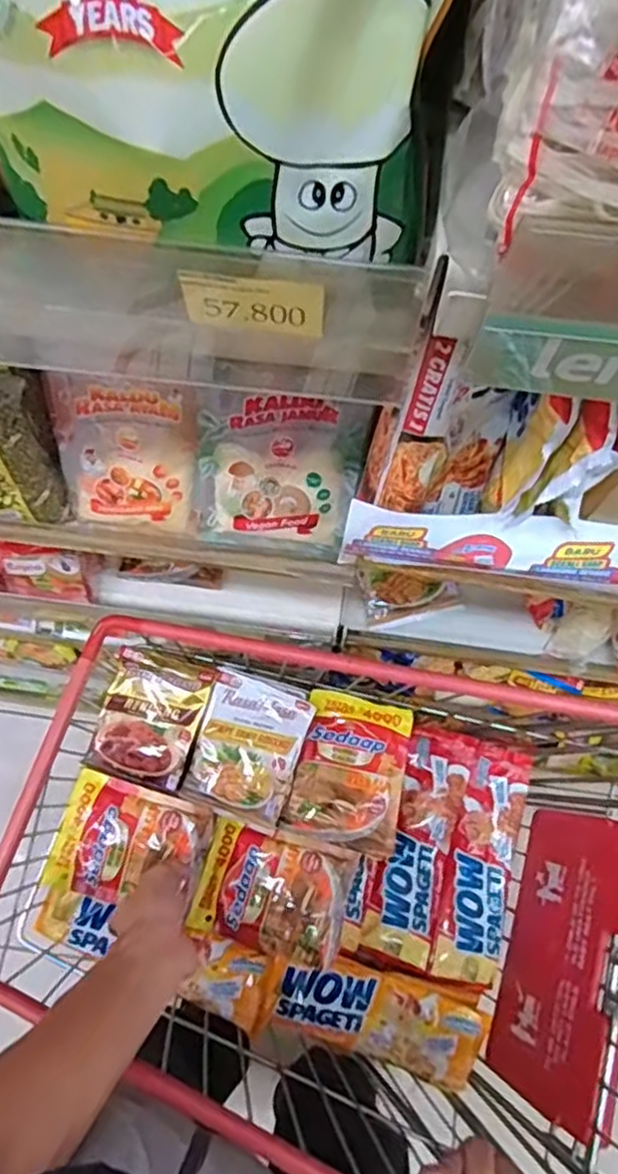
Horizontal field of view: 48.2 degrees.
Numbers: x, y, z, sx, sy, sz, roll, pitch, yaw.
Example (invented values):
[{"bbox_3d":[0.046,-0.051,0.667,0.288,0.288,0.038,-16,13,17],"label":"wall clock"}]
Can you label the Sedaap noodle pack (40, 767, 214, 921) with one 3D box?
[{"bbox_3d":[-0.170,0.250,0.665,0.140,0.025,0.108,17,72,4],"label":"Sedaap noodle pack"}]

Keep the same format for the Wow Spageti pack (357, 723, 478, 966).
[{"bbox_3d":[0.124,0.283,0.763,0.075,0.017,0.245,17,72,4],"label":"Wow Spageti pack"}]

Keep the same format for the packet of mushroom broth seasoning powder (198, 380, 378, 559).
[{"bbox_3d":[-0.019,-0.072,0.456,0.101,0.118,0.013,10,37,-4],"label":"packet of mushroom broth seasoning powder"}]

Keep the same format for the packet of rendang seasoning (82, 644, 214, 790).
[{"bbox_3d":[-0.157,0.130,0.687,0.094,0.016,0.118,16,72,4],"label":"packet of rendang seasoning"}]

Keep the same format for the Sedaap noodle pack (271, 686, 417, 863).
[{"bbox_3d":[0.041,0.185,0.693,0.107,0.019,0.146,12,72,3],"label":"Sedaap noodle pack"}]

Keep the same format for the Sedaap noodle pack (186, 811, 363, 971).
[{"bbox_3d":[-0.033,0.296,0.669,0.145,0.023,0.106,14,72,3],"label":"Sedaap noodle pack"}]

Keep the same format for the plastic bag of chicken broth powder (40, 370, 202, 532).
[{"bbox_3d":[-0.120,-0.092,0.466,0.097,0.113,0.025,7,42,1],"label":"plastic bag of chicken broth powder"}]

